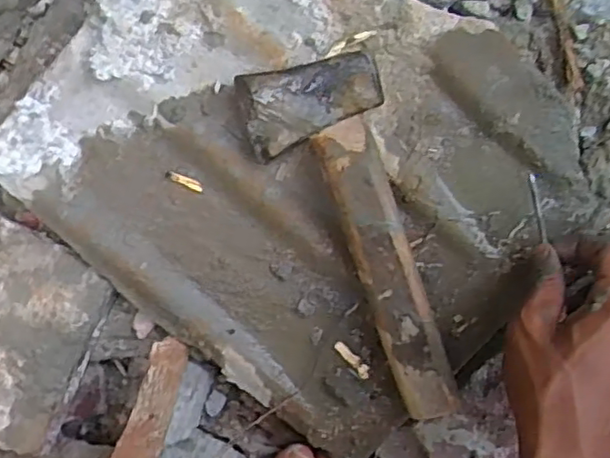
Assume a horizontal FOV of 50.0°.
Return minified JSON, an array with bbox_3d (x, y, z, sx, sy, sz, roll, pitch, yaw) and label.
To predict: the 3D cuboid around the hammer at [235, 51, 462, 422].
[{"bbox_3d":[0.037,0.011,0.423,0.081,0.041,0.241,-19,97,5],"label":"hammer"}]

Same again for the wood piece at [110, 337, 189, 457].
[{"bbox_3d":[-0.120,0.161,0.463,0.032,0.015,0.172,17,98,0],"label":"wood piece"}]

